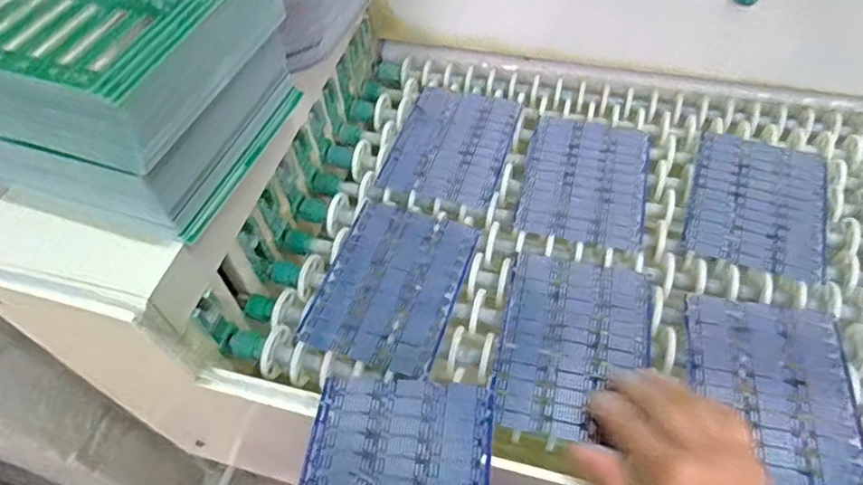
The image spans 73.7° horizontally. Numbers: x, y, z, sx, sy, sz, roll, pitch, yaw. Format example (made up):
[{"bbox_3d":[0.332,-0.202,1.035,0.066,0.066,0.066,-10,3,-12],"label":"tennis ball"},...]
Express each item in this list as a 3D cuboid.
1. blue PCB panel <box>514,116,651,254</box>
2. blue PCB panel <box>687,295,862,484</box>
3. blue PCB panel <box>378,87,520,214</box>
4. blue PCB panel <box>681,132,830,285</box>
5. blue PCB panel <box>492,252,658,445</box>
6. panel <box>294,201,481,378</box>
[{"bbox_3d":[0.139,-0.059,0.515,0.102,0.004,0.145,12,56,12],"label":"blue PCB panel"},{"bbox_3d":[0.234,0.103,0.392,0.105,0.005,0.141,8,55,8],"label":"blue PCB panel"},{"bbox_3d":[0.020,-0.094,0.551,0.105,0.008,0.135,14,60,14],"label":"blue PCB panel"},{"bbox_3d":[0.278,-0.036,0.489,0.105,0.007,0.135,16,59,15],"label":"blue PCB panel"},{"bbox_3d":[0.107,0.072,0.420,0.104,0.004,0.142,11,56,10],"label":"blue PCB panel"},{"bbox_3d":[-0.031,0.031,0.458,0.104,0.005,0.140,15,57,13],"label":"panel"}]

